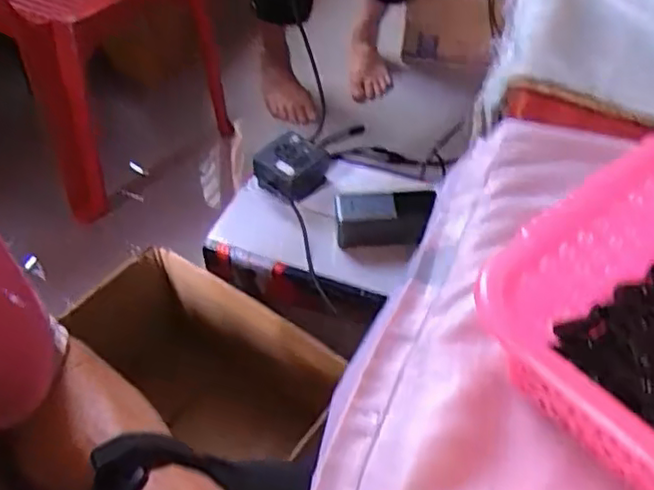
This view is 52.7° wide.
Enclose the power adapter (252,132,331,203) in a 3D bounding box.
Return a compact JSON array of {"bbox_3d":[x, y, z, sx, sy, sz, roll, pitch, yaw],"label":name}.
[{"bbox_3d":[-0.044,-0.108,0.887,0.082,0.048,0.085,32,55,25],"label":"power adapter"}]

